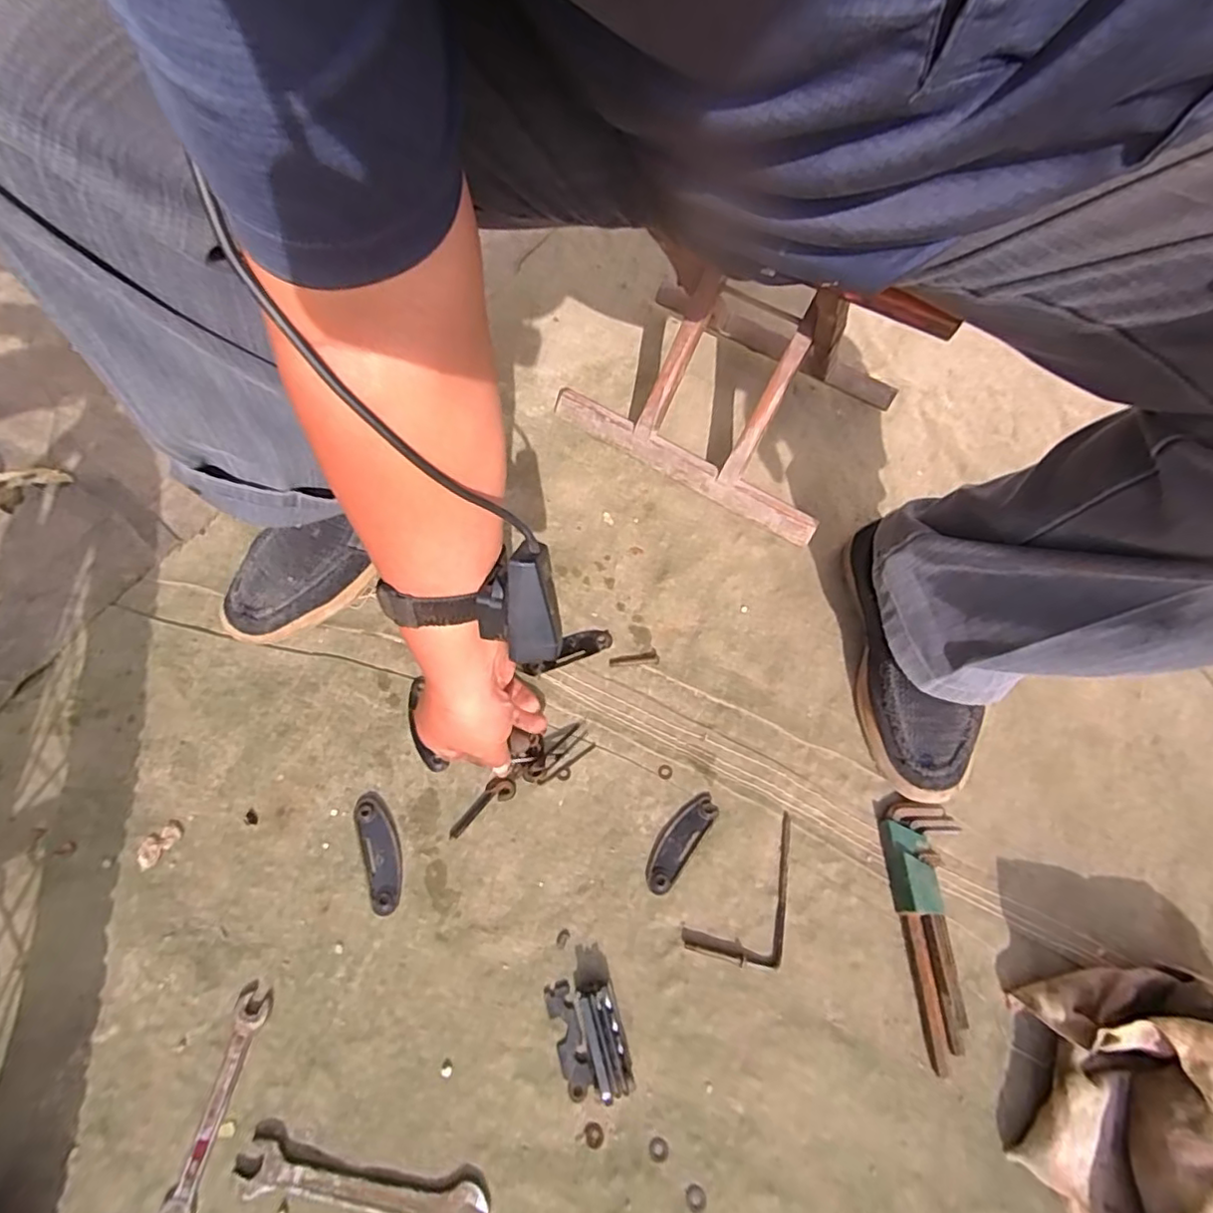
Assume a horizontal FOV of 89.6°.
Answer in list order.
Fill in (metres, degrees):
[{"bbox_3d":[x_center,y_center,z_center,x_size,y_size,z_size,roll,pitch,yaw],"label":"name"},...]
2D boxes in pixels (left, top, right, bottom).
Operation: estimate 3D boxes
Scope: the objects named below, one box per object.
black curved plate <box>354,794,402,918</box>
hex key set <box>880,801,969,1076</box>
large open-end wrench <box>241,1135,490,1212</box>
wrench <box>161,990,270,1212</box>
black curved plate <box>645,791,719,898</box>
[{"bbox_3d":[-0.174,0.188,0.471,0.027,0.005,0.091,-17,62,-14],"label":"black curved plate"},{"bbox_3d":[0.243,0.236,0.456,0.056,0.016,0.176,9,59,1],"label":"hex key set"},{"bbox_3d":[-0.146,0.353,0.368,0.144,0.008,0.031,13,60,3],"label":"large open-end wrench"},{"bbox_3d":[-0.246,0.313,0.385,0.021,0.004,0.113,9,59,1],"label":"wrench"},{"bbox_3d":[0.058,0.186,0.486,0.028,0.004,0.084,35,63,15],"label":"black curved plate"}]

